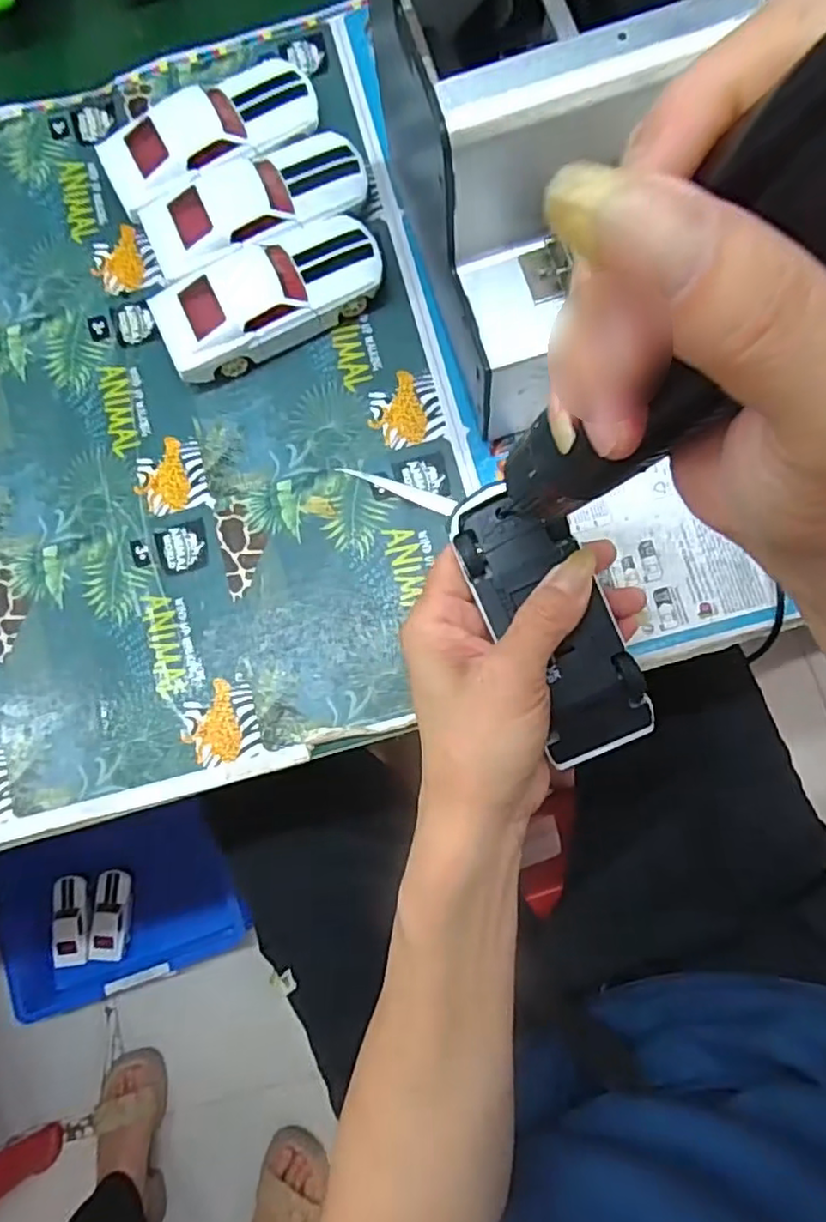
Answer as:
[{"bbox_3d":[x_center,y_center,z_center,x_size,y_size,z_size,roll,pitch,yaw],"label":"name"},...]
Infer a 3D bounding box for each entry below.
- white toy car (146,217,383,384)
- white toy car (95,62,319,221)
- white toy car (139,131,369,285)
[{"bbox_3d":[-0.080,-0.178,0.370,0.127,0.034,0.048,-26,78,0],"label":"white toy car"},{"bbox_3d":[-0.118,-0.279,0.386,0.131,0.035,0.060,-27,80,0],"label":"white toy car"},{"bbox_3d":[-0.088,-0.231,0.378,0.126,0.034,0.056,-23,78,0],"label":"white toy car"}]

